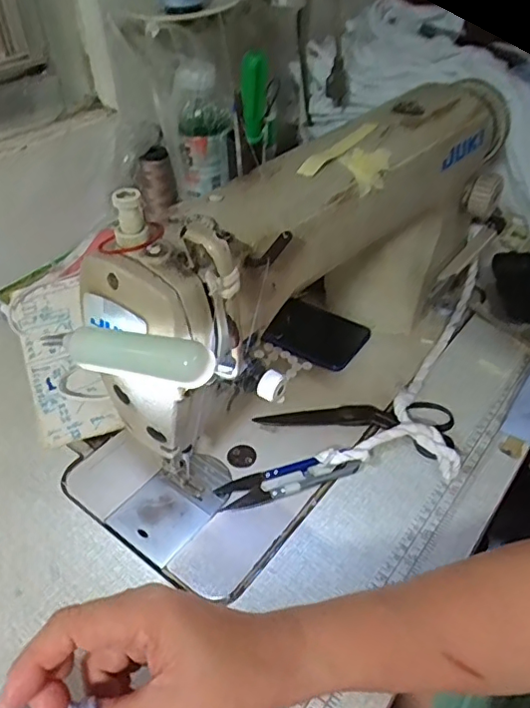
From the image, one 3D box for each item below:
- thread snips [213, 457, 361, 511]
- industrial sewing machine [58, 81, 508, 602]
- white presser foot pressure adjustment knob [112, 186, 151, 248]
[{"bbox_3d":[0.019,0.101,0.458,0.114,0.009,0.029,-13,43,-15],"label":"thread snips"},{"bbox_3d":[0.051,-0.065,0.479,0.165,0.225,0.471,30,49,29],"label":"industrial sewing machine"},{"bbox_3d":[-0.074,-0.074,0.307,0.018,0.027,0.017,-12,42,-14],"label":"white presser foot pressure adjustment knob"}]

